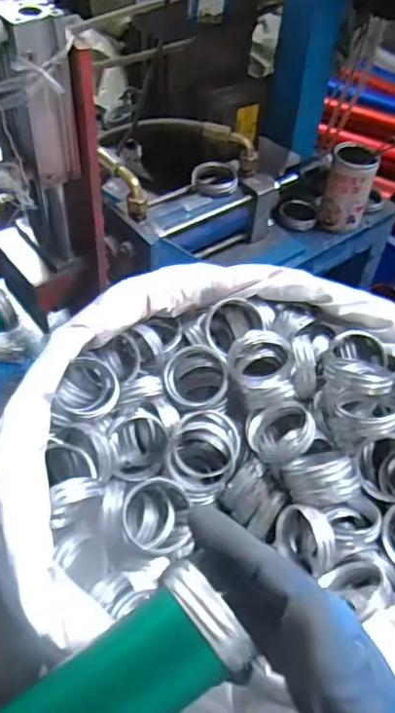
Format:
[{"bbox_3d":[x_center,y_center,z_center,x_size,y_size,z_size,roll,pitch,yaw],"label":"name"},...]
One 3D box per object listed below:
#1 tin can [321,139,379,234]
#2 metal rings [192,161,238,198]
[{"bbox_3d":[0.215,-0.241,0.790,0.065,0.108,0.063,18,51,10],"label":"tin can"},{"bbox_3d":[0.023,-0.229,0.718,0.059,0.023,0.050,-4,50,-8],"label":"metal rings"}]

